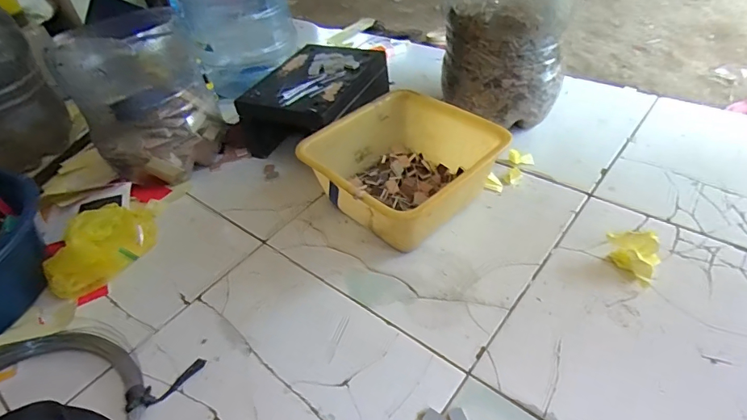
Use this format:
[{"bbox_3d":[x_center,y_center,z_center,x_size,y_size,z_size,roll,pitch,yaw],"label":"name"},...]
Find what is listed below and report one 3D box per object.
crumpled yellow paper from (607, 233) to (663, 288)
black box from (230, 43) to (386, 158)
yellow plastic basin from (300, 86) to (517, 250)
[{"bbox_3d":[0.367,0.065,0.646,0.064,0.047,0.061,15,48,22],"label":"crumpled yellow paper"},{"bbox_3d":[-0.112,-0.236,0.970,0.218,0.123,0.297,20,50,27],"label":"black box"},{"bbox_3d":[0.050,-0.070,0.782,0.269,0.125,0.257,-34,50,-26],"label":"yellow plastic basin"}]

